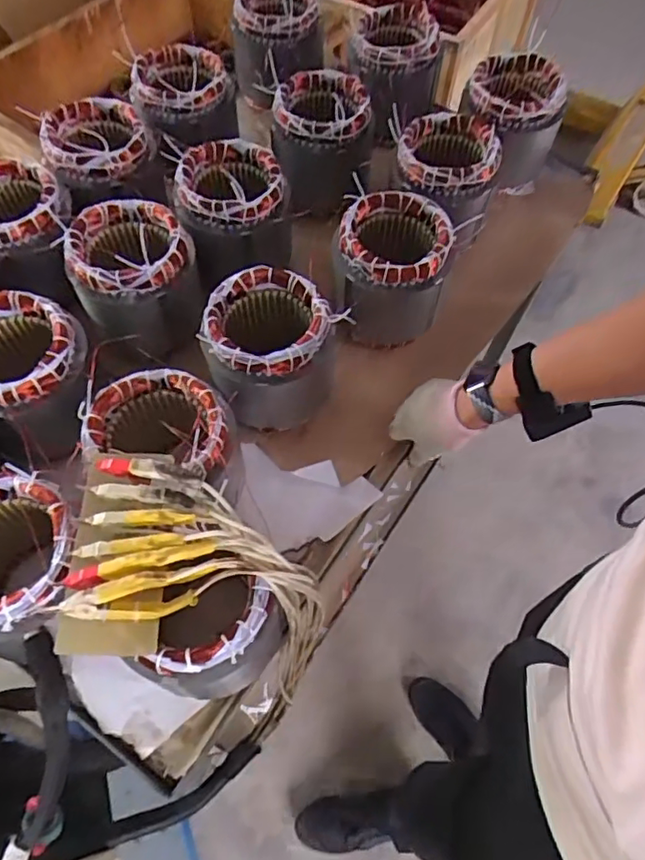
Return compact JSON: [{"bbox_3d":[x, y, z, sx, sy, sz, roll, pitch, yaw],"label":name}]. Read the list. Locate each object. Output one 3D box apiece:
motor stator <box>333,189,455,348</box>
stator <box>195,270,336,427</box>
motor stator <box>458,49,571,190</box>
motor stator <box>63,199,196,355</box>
[{"bbox_3d":[0.085,-0.208,0.792,0.145,0.153,0.154,4,61,-4],"label":"motor stator"},{"bbox_3d":[-0.061,-0.089,0.725,0.143,0.167,0.138,3,61,-5],"label":"stator"},{"bbox_3d":[0.296,-0.487,0.927,0.144,0.138,0.144,5,61,-3],"label":"motor stator"},{"bbox_3d":[-0.243,-0.200,0.762,0.152,0.139,0.147,-10,63,-11],"label":"motor stator"}]

